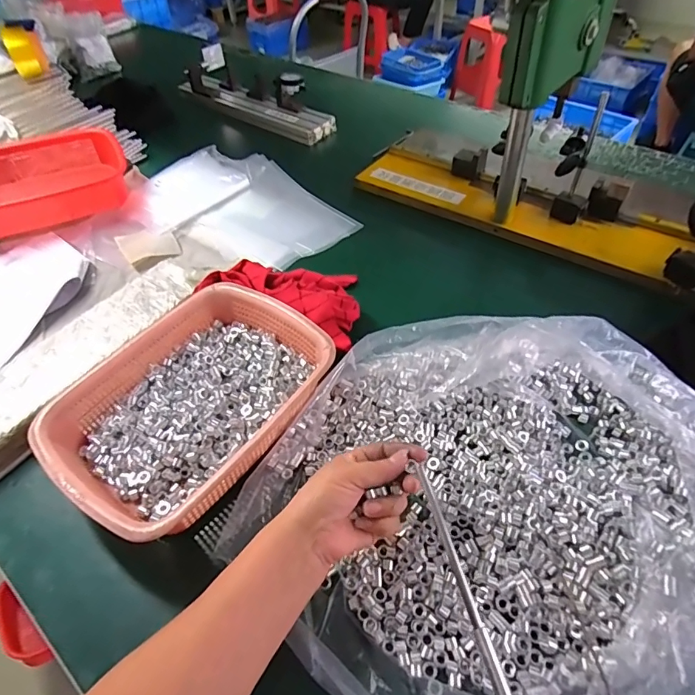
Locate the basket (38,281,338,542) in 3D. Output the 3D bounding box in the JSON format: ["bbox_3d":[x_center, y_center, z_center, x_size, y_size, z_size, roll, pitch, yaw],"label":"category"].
[{"bbox_3d":[-0.172,0.062,0.528,0.214,0.066,0.294,30,57,25],"label":"basket"}]

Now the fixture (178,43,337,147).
[{"bbox_3d":[-0.233,-0.626,1.138,0.468,0.113,0.107,32,58,26],"label":"fixture"}]

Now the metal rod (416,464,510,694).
[{"bbox_3d":[0.088,0.180,0.357,0.008,0.011,0.180,-14,64,-9],"label":"metal rod"}]

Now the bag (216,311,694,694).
[{"bbox_3d":[0.140,0.131,0.441,0.435,0.087,0.440,24,54,21],"label":"bag"}]

